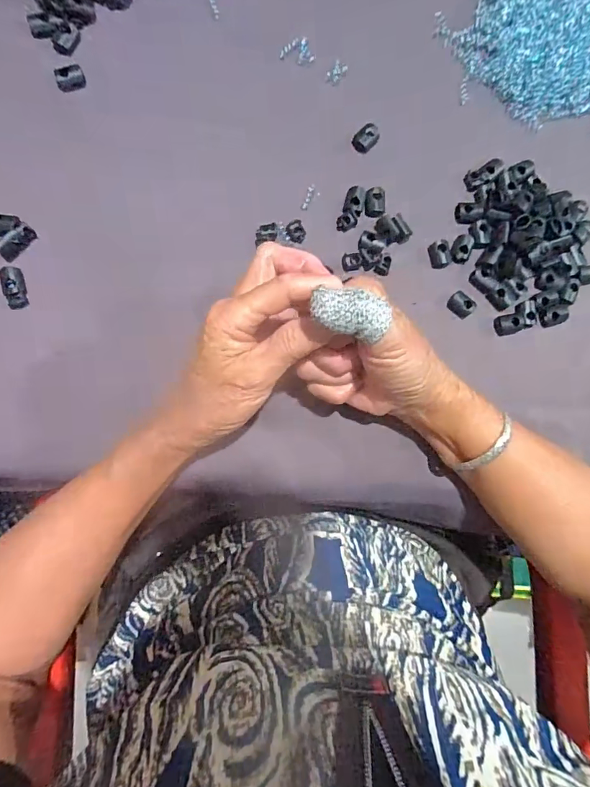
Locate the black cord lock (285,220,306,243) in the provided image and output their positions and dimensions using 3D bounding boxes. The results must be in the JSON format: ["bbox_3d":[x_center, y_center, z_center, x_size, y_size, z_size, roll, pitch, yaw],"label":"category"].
[{"bbox_3d":[0.001,-0.126,0.340,0.013,0.007,0.016,-41,90,-8],"label":"black cord lock"}]

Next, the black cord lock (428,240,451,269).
[{"bbox_3d":[0.117,-0.112,0.351,0.014,0.009,0.021,-18,87,-8],"label":"black cord lock"}]

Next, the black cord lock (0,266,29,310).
[{"bbox_3d":[-0.202,-0.076,0.314,0.014,0.007,0.032,-14,87,-7],"label":"black cord lock"}]

